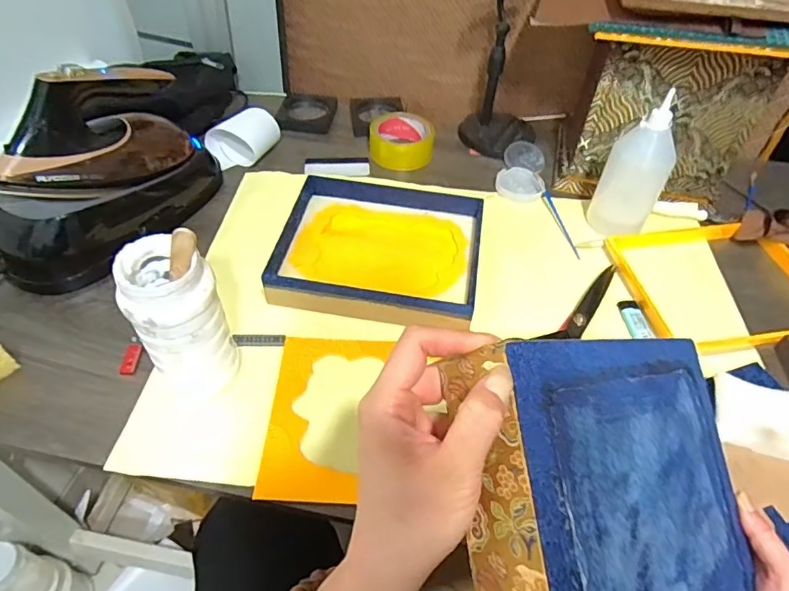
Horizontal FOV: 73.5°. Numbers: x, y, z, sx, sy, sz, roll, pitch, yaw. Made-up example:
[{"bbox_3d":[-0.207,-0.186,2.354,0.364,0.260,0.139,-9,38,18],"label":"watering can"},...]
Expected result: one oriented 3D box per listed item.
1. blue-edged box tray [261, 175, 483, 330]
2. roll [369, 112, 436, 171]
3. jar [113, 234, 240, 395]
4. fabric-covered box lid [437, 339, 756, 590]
[{"bbox_3d":[-0.016,-0.064,0.676,0.247,0.036,0.229,9,49,5],"label":"blue-edged box tray"},{"bbox_3d":[0.013,-0.247,0.838,0.098,0.055,0.098,1,49,-2],"label":"roll"},{"bbox_3d":[-0.201,0.029,0.499,0.074,0.173,0.077,1,49,-2],"label":"jar"},{"bbox_3d":[0.145,0.133,0.332,0.240,0.042,0.201,3,73,-41],"label":"fabric-covered box lid"}]

